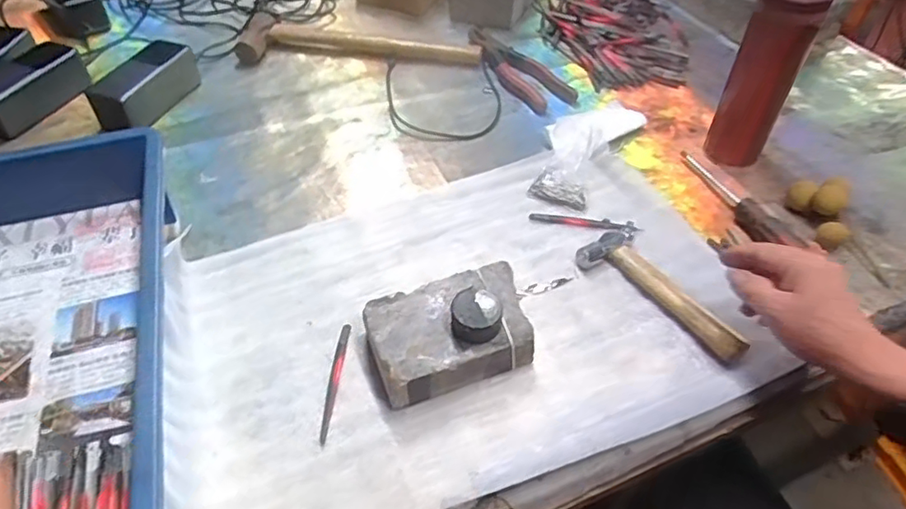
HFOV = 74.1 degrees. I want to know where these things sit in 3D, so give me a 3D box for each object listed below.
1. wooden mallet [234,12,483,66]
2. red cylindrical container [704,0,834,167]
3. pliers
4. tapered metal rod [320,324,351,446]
[{"bbox_3d":[-0.126,-0.274,0.784,0.318,0.031,0.072,5,47,5],"label":"wooden mallet"},{"bbox_3d":[0.309,-0.179,0.596,0.056,0.194,0.067,24,51,22],"label":"red cylindrical container"},{"bbox_3d":[0.081,-0.253,0.799,0.063,0.024,0.208,-22,50,-19],"label":"pliers"},{"bbox_3d":[-0.093,0.098,0.469,0.010,0.005,0.102,2,47,3],"label":"tapered metal rod"}]

